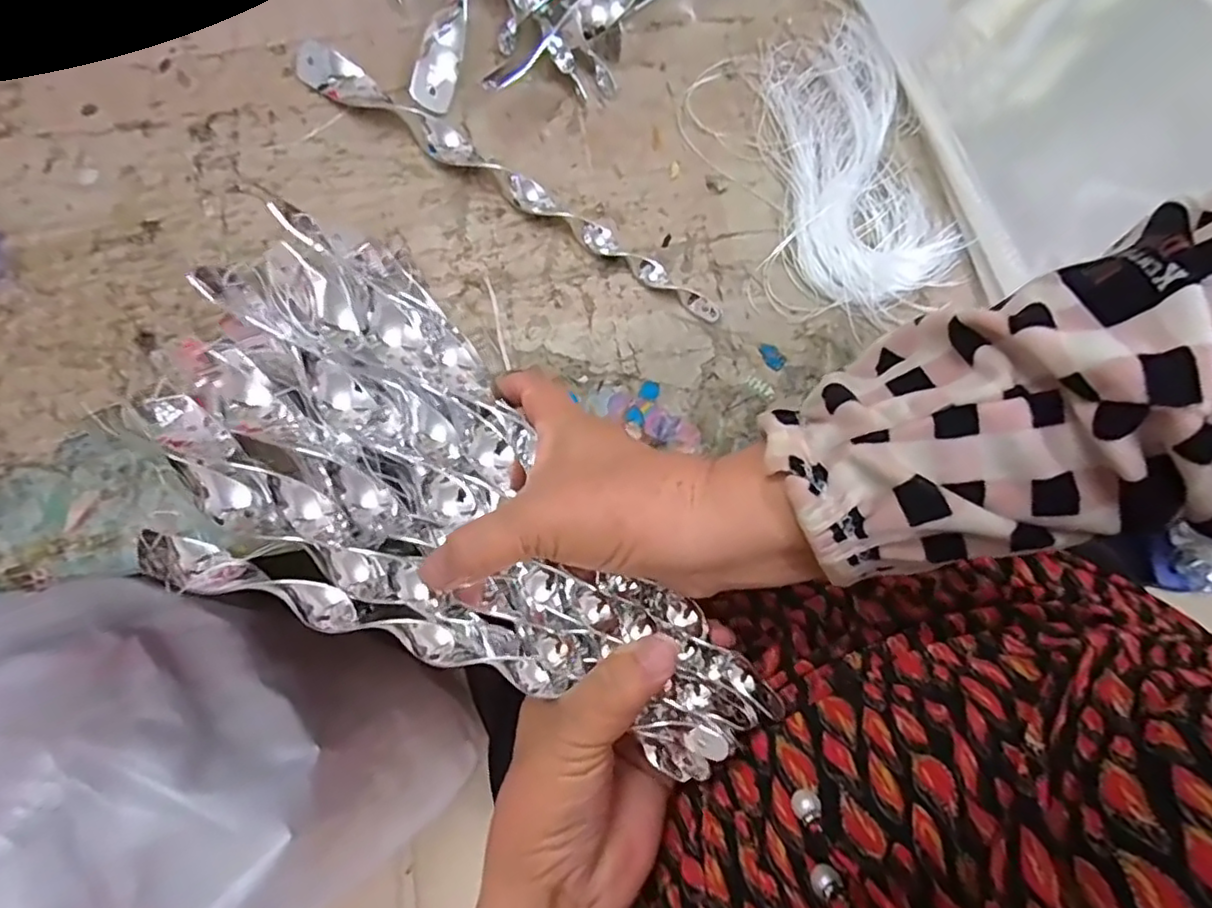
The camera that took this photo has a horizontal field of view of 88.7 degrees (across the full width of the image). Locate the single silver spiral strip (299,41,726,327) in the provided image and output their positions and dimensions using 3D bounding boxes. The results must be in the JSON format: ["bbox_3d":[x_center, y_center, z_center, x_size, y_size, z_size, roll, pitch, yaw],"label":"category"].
[{"bbox_3d":[-0.061,-0.162,0.357,0.294,0.012,0.025,33,79,9],"label":"single silver spiral strip"}]

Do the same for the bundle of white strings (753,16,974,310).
[{"bbox_3d":[0.141,-0.171,0.358,0.087,0.008,0.179,-11,76,-1],"label":"bundle of white strings"}]

